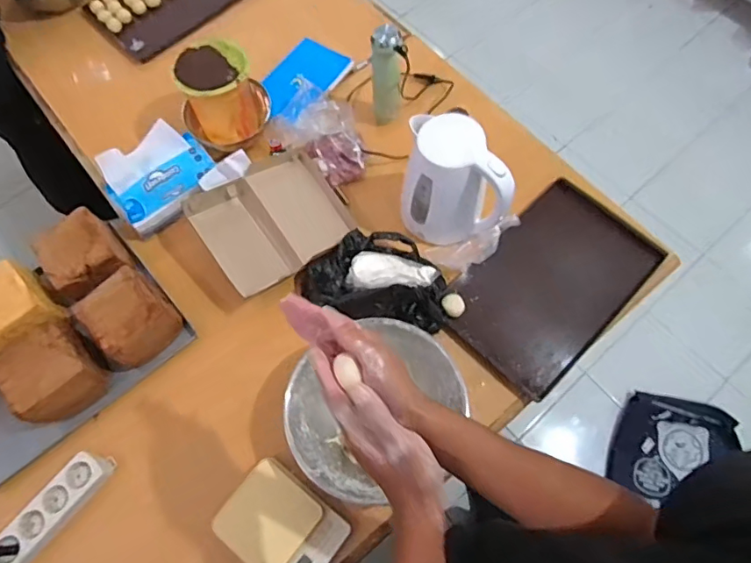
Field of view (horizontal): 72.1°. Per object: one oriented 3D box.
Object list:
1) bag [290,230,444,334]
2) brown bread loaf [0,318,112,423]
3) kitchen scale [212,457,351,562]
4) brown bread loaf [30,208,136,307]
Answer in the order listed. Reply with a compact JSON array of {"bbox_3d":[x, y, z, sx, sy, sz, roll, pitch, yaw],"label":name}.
[{"bbox_3d":[-0.004,-0.010,0.897,0.265,0.065,0.167,13,69,5],"label":"bag"},{"bbox_3d":[-0.504,0.142,0.812,0.124,0.103,0.134,-42,74,-15],"label":"brown bread loaf"},{"bbox_3d":[-0.139,0.366,0.767,0.169,0.046,0.129,37,73,14],"label":"kitchen scale"},{"bbox_3d":[-0.505,-0.031,0.891,0.137,0.094,0.124,-39,73,-14],"label":"brown bread loaf"}]

